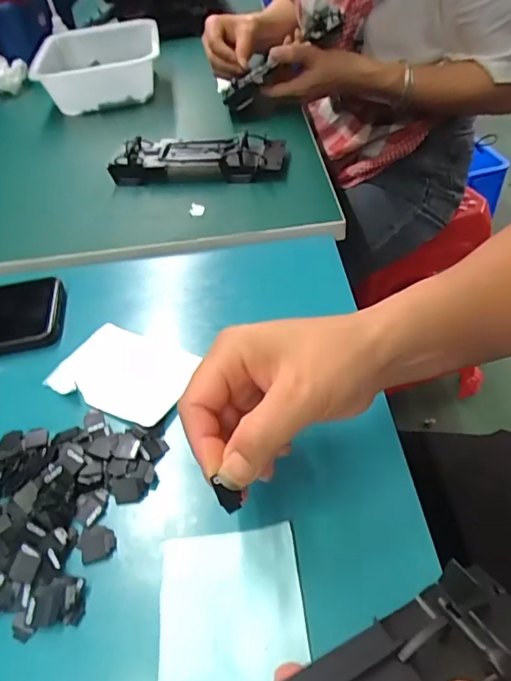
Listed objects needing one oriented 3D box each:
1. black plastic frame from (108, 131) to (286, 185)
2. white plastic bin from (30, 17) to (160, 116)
[{"bbox_3d":[-0.064,-0.206,0.554,0.190,0.026,0.064,-3,44,5],"label":"black plastic frame"},{"bbox_3d":[-0.240,-0.436,0.778,0.169,0.063,0.255,-9,44,-1],"label":"white plastic bin"}]

